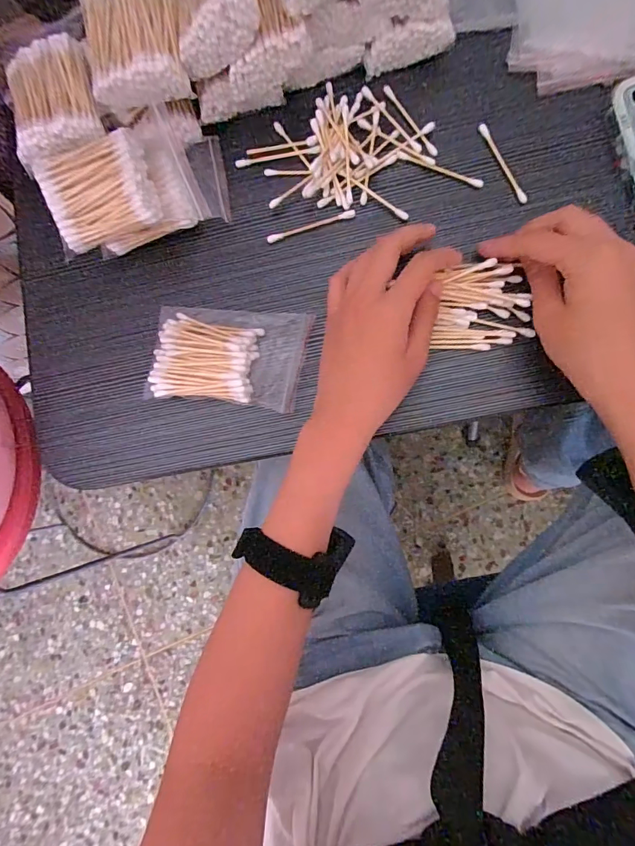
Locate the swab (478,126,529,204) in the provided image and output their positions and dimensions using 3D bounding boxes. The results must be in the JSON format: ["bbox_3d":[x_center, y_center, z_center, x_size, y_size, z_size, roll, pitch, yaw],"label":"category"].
[{"bbox_3d":[0.137,-0.192,0.309,0.005,0.006,0.069,-25,82,4],"label":"swab"}]

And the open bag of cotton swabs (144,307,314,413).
[{"bbox_3d":[-0.067,-0.051,0.314,0.116,0.016,0.074,6,85,7],"label":"open bag of cotton swabs"}]

